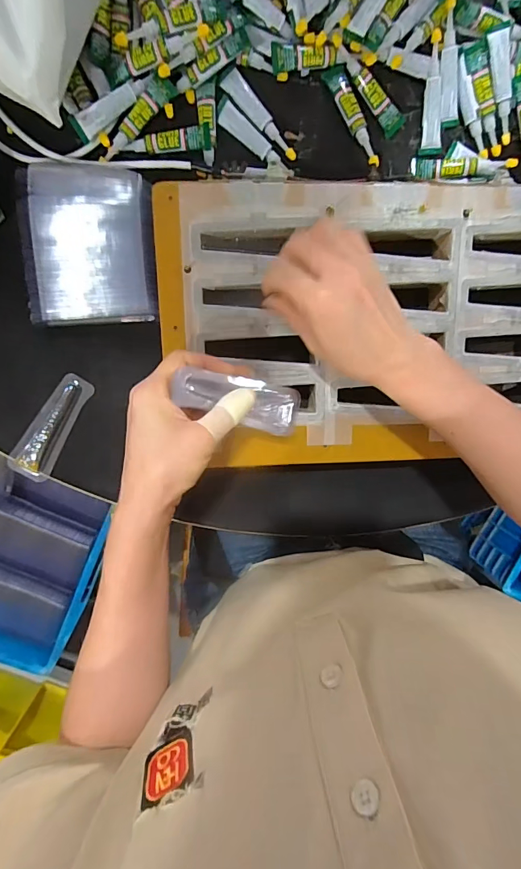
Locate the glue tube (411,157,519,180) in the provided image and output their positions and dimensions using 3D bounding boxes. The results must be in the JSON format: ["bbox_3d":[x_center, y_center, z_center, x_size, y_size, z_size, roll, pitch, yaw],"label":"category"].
[{"bbox_3d":[0.174,-0.230,0.356,0.082,0.006,0.018,3,97,10],"label":"glue tube"}]

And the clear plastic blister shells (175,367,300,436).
[{"bbox_3d":[-0.017,-0.027,0.318,0.105,0.029,0.038,12,96,-40],"label":"clear plastic blister shells"}]

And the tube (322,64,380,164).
[{"bbox_3d":[0.080,-0.266,0.346,0.018,0.008,0.082,-31,102,2],"label":"tube"}]

